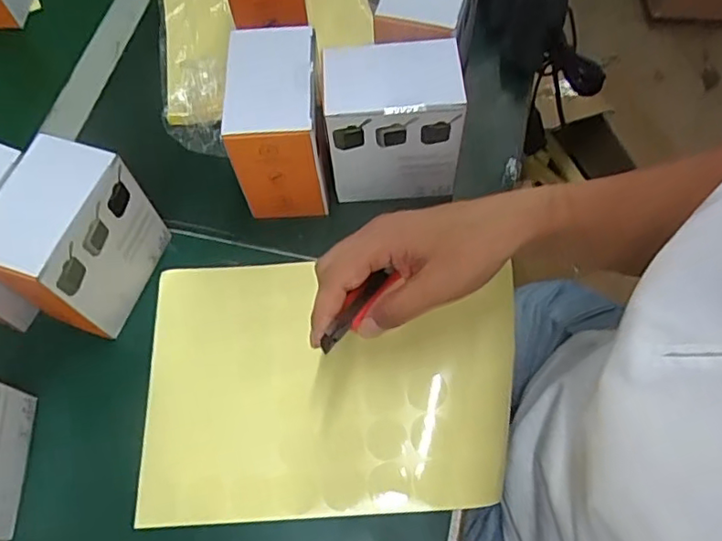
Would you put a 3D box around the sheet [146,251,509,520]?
[{"bbox_3d":[-0.024,0.076,0.427,0.264,0.031,0.184,-3,64,1],"label":"sheet"}]

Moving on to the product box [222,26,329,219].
[{"bbox_3d":[-0.060,-0.106,0.461,0.068,0.116,0.100,-4,64,0],"label":"product box"}]

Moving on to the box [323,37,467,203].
[{"bbox_3d":[0.024,-0.113,0.454,0.097,0.111,0.068,-2,64,1],"label":"box"}]

